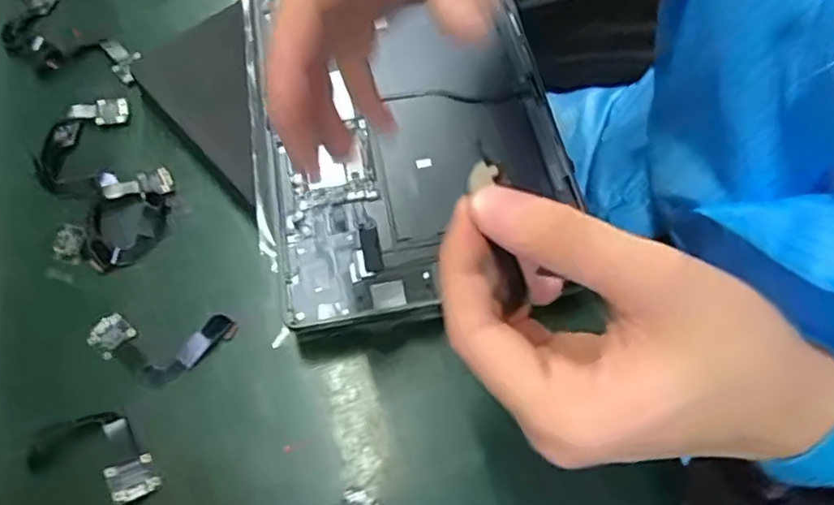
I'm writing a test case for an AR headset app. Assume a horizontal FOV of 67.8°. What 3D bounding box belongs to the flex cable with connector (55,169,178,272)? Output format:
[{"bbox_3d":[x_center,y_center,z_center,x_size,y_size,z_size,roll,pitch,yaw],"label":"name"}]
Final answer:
[{"bbox_3d":[-0.172,-0.022,0.365,0.052,0.012,0.075,27,63,15],"label":"flex cable with connector"}]

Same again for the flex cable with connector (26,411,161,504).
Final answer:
[{"bbox_3d":[-0.157,0.097,0.305,0.067,0.007,0.036,15,61,9],"label":"flex cable with connector"}]

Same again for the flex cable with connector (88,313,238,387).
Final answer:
[{"bbox_3d":[-0.137,0.050,0.329,0.076,0.006,0.037,2,60,1],"label":"flex cable with connector"}]

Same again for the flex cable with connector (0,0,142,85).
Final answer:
[{"bbox_3d":[-0.251,-0.163,0.438,0.079,0.019,0.146,-24,63,-13],"label":"flex cable with connector"}]

